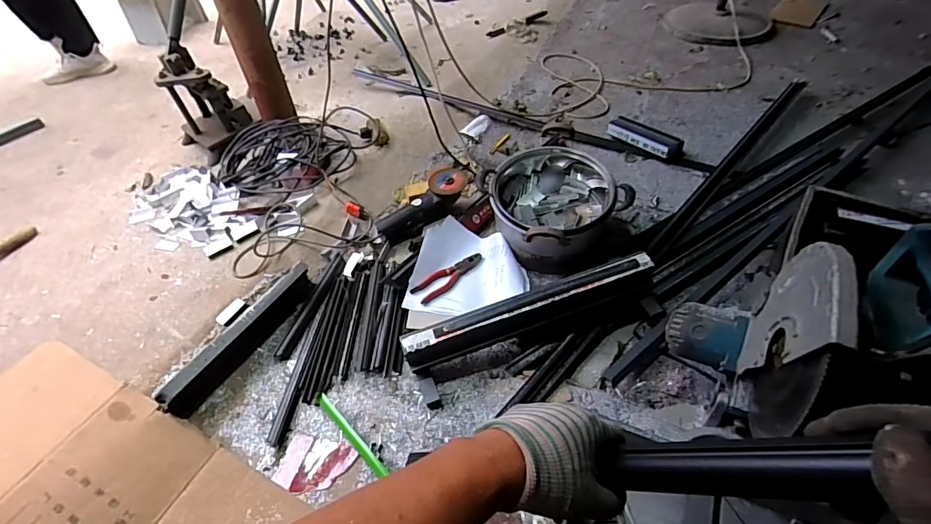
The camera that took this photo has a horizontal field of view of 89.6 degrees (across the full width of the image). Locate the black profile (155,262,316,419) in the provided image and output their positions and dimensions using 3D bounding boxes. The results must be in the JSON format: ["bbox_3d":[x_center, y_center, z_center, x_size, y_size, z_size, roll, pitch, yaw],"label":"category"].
[{"bbox_3d":[-0.457,0.150,0.969,0.044,0.083,0.376,18,50,21],"label":"black profile"}]

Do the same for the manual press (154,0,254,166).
[{"bbox_3d":[-0.808,-0.533,1.408,0.249,0.384,0.180,32,56,30],"label":"manual press"}]

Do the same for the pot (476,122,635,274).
[{"bbox_3d":[0.202,-0.140,1.139,0.287,0.193,0.325,-21,48,-15],"label":"pot"}]

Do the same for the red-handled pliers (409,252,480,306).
[{"bbox_3d":[-0.038,0.033,1.099,0.188,0.023,0.048,-33,52,-25],"label":"red-handled pliers"}]

